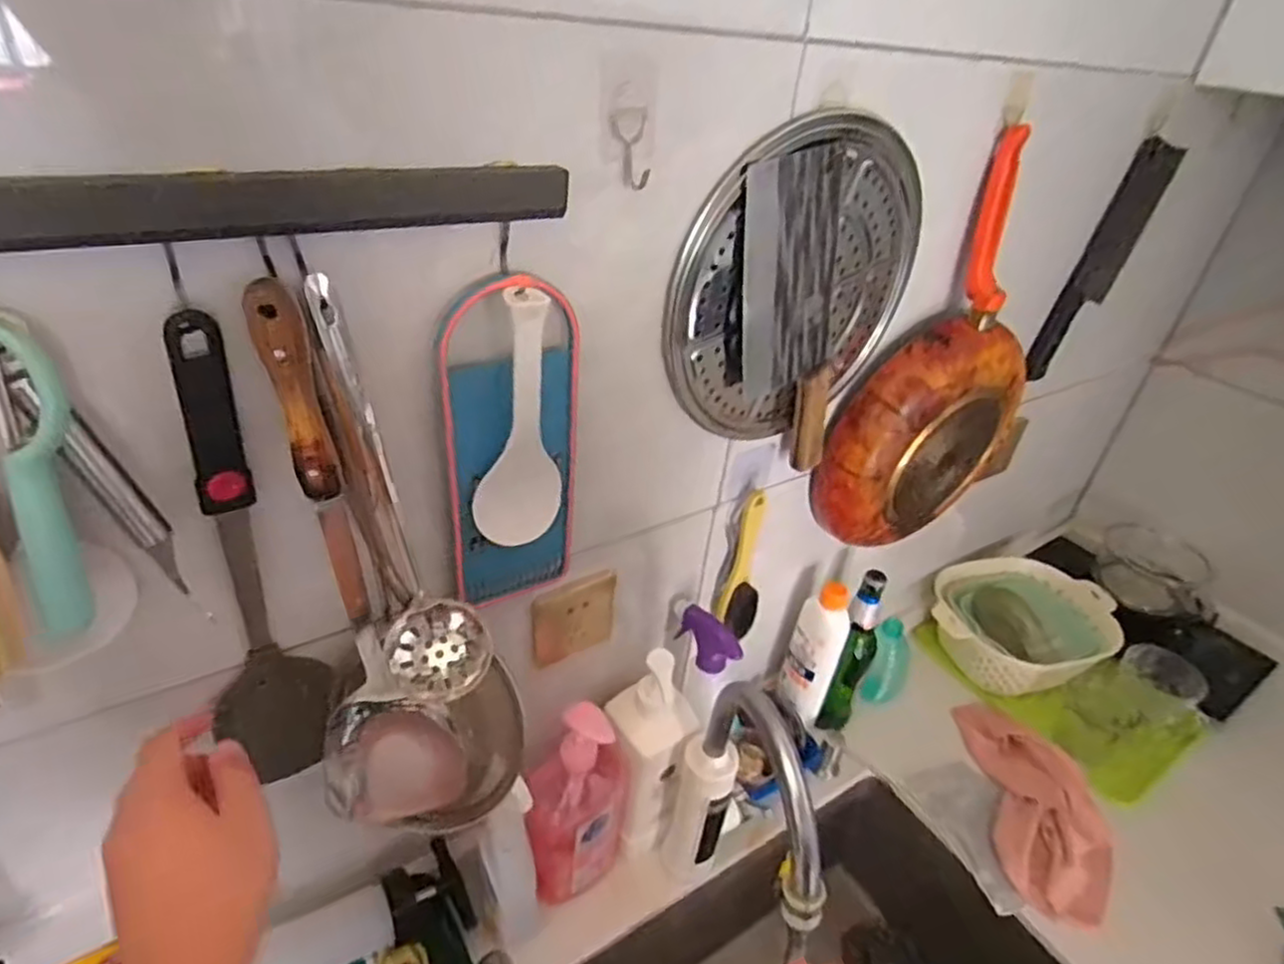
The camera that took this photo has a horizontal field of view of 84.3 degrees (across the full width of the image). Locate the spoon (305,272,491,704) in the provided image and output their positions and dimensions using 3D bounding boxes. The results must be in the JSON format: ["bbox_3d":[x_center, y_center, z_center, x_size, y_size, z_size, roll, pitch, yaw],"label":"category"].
[{"bbox_3d":[-0.142,0.020,0.444,0.064,0.271,0.089,-17,40,-30],"label":"spoon"}]

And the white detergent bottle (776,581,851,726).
[{"bbox_3d":[0.220,0.216,0.903,0.069,0.186,0.056,18,36,17],"label":"white detergent bottle"}]

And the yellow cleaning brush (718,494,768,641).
[{"bbox_3d":[0.114,0.092,0.760,0.039,0.164,0.041,15,35,13],"label":"yellow cleaning brush"}]

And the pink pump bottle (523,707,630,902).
[{"bbox_3d":[-0.063,0.324,0.719,0.093,0.231,0.059,-18,41,-31],"label":"pink pump bottle"}]

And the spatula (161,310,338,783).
[{"bbox_3d":[-0.247,0.058,0.437,0.067,0.323,0.050,-15,39,-27],"label":"spatula"}]

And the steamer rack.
[{"bbox_3d":[0.135,-0.169,0.612,0.279,0.264,0.026,-18,41,-31],"label":"steamer rack"}]

